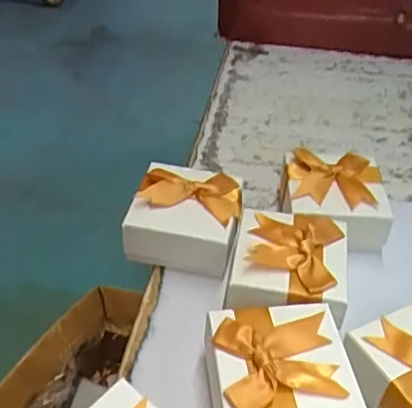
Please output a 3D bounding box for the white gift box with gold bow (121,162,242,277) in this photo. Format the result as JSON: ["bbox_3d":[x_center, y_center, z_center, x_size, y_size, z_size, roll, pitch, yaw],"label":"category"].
[{"bbox_3d":[-0.013,0.010,0.395,0.073,0.048,0.067,8,41,8],"label":"white gift box with gold bow"}]

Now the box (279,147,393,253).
[{"bbox_3d":[0.092,-0.001,0.416,0.073,0.045,0.070,3,41,2],"label":"box"}]

